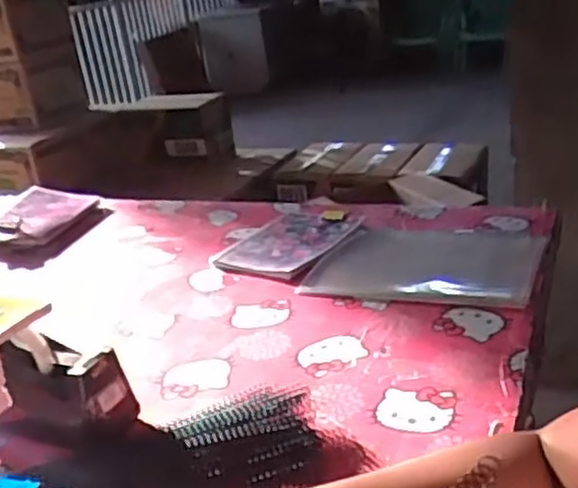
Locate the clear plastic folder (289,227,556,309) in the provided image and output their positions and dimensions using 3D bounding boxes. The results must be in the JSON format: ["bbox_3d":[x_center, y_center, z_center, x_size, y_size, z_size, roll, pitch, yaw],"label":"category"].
[{"bbox_3d":[0.199,0.023,1.055,0.322,0.011,0.256,2,24,19],"label":"clear plastic folder"}]

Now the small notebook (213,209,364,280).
[{"bbox_3d":[-0.003,-0.005,1.174,0.166,0.017,0.250,9,27,32],"label":"small notebook"}]

